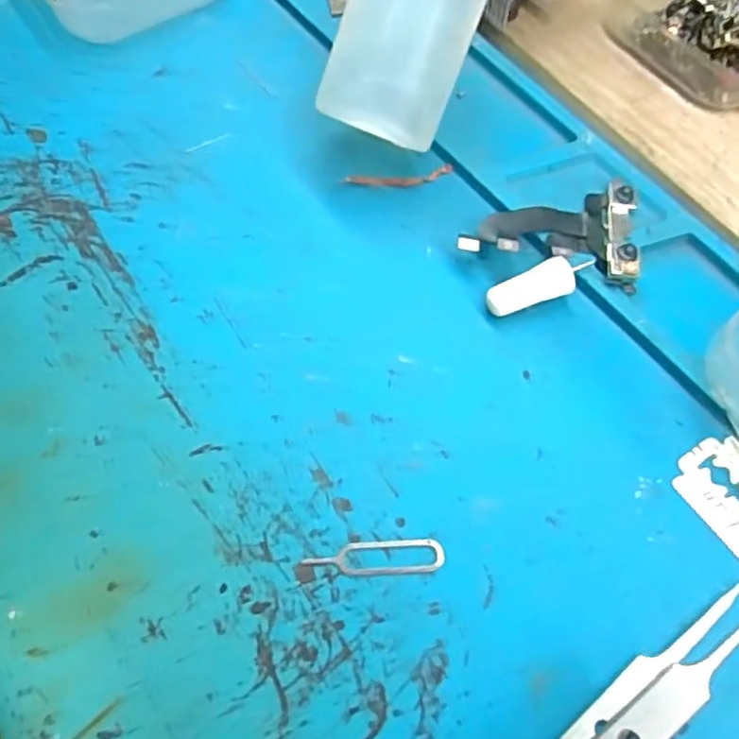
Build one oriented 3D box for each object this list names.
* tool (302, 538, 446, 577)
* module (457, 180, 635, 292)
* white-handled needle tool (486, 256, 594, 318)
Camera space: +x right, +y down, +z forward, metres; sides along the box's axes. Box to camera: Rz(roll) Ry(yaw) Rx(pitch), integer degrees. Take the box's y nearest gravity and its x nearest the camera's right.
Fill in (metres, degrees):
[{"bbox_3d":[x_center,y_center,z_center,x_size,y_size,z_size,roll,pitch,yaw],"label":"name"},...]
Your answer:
[{"bbox_3d":[0.001,0.044,0.156,0.033,0.004,0.008,-4,67,-3],"label":"tool"},{"bbox_3d":[0.051,-0.041,0.189,0.047,0.008,0.034,9,67,3],"label":"module"},{"bbox_3d":[0.046,-0.023,0.182,0.029,0.009,0.009,-16,68,-8],"label":"white-handled needle tool"}]

